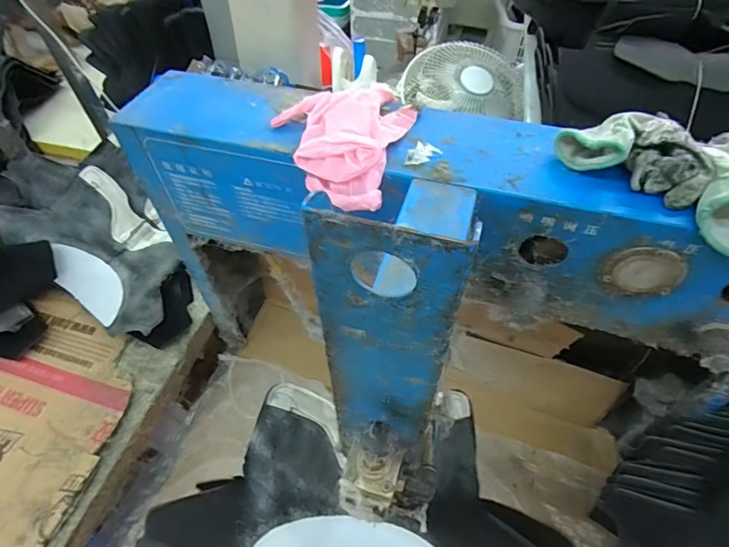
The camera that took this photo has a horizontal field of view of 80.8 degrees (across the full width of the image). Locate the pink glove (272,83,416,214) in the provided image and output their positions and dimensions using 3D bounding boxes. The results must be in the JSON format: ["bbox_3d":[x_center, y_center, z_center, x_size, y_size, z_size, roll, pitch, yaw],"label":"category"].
[{"bbox_3d":[-0.025,-0.132,0.399,0.125,0.044,0.152,14,53,12],"label":"pink glove"}]

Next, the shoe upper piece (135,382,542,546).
[{"bbox_3d":[-0.020,0.208,0.421,0.344,0.090,0.192,3,51,4],"label":"shoe upper piece"}]

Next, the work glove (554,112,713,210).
[{"bbox_3d":[0.216,-0.100,0.344,0.110,0.038,0.059,24,56,20],"label":"work glove"}]

